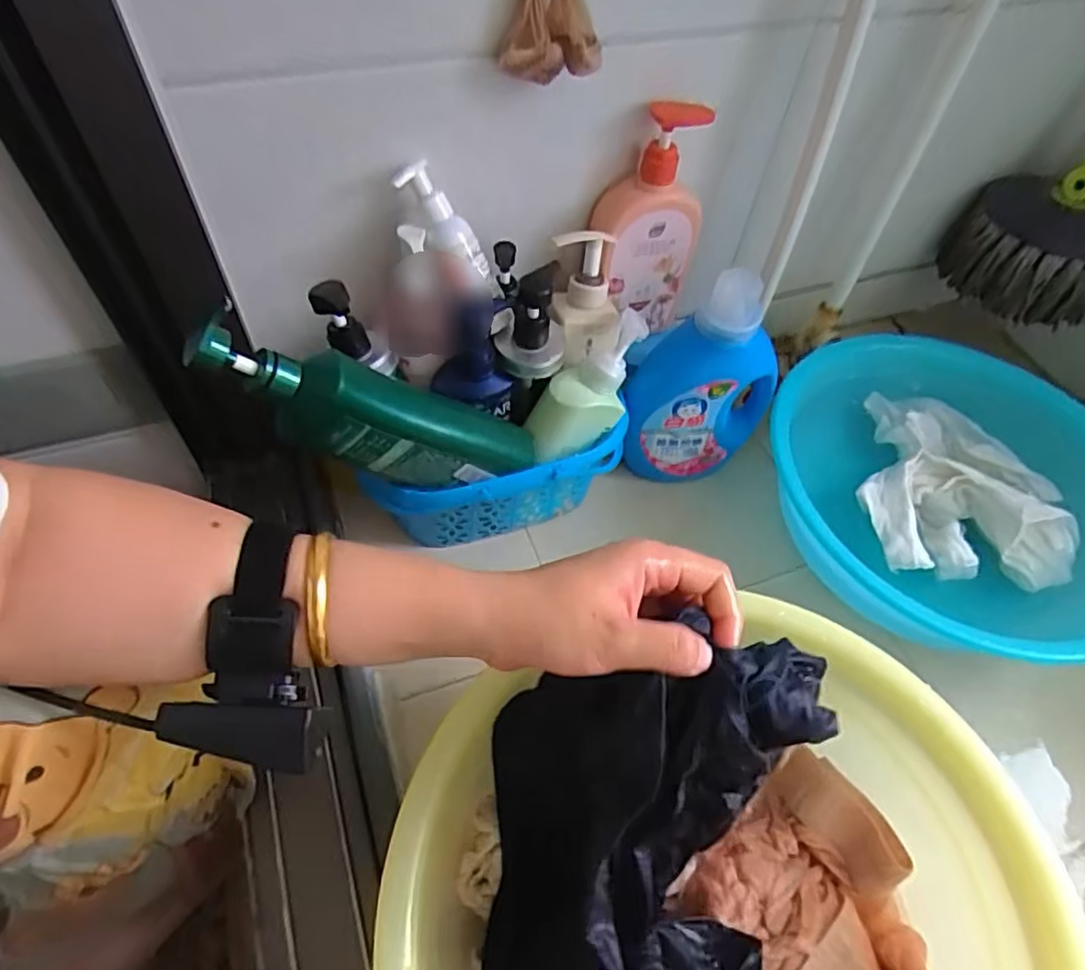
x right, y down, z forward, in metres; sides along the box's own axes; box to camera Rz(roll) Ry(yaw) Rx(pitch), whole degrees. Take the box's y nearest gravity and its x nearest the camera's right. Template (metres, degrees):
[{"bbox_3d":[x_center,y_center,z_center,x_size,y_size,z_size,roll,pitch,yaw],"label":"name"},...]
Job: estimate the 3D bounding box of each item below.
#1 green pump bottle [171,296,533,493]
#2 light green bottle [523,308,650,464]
[{"bbox_3d":[-0.127,-0.047,0.508,0.274,0.075,0.047,20,44,-41],"label":"green pump bottle"},{"bbox_3d":[0.041,-0.082,0.587,0.060,0.149,0.043,45,19,23],"label":"light green bottle"}]

